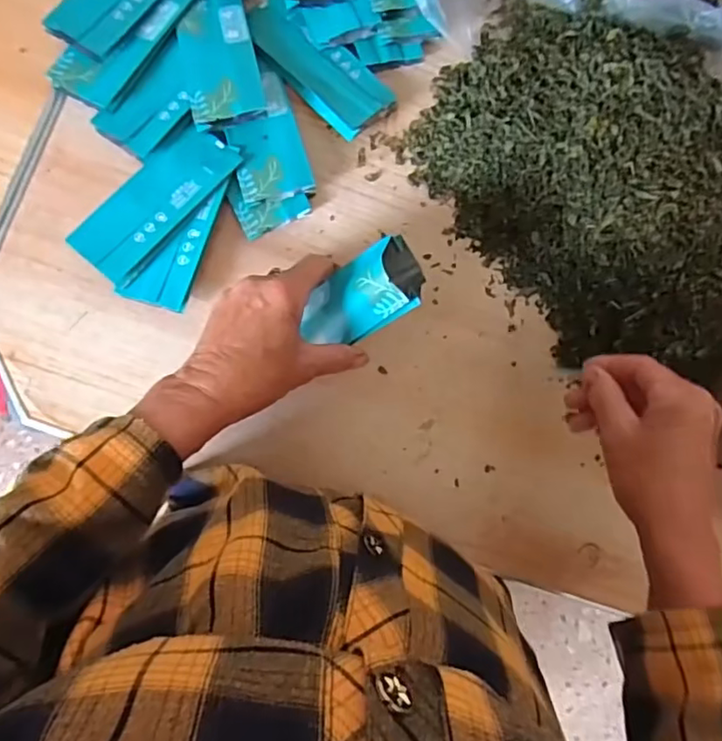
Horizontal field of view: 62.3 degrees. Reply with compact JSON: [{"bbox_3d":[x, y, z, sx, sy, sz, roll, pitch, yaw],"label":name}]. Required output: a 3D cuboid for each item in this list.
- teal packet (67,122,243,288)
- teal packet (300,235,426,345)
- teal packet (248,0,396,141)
[{"bbox_3d":[-0.152,-0.127,0.443,0.054,0.005,0.130,39,78,5],"label":"teal packet"},{"bbox_3d":[-0.003,-0.046,0.399,0.033,0.098,0.049,-19,86,-46],"label":"teal packet"},{"bbox_3d":[-0.038,-0.243,0.470,0.050,0.013,0.130,-44,91,-10],"label":"teal packet"}]

